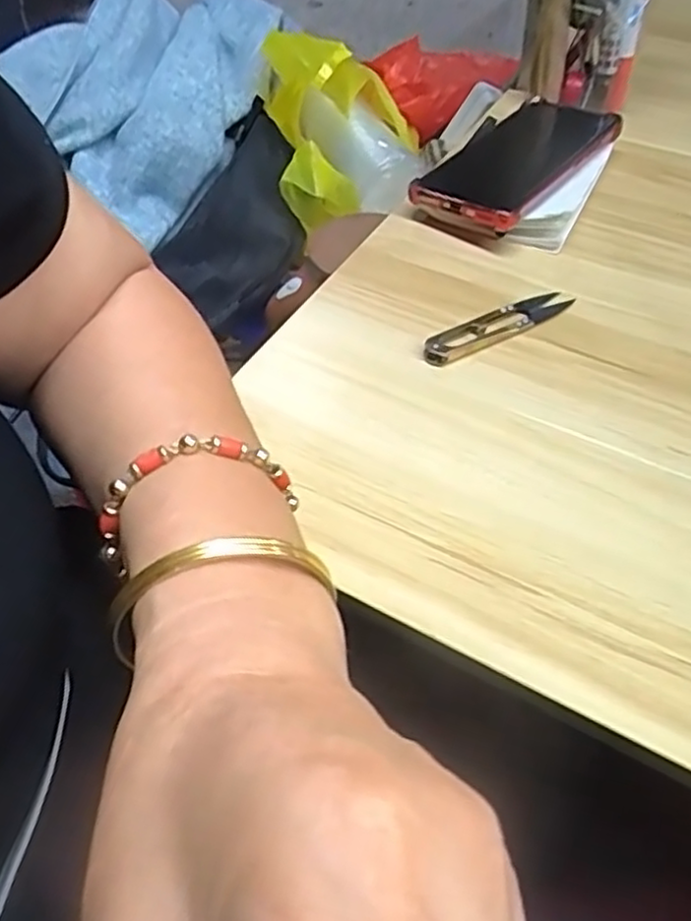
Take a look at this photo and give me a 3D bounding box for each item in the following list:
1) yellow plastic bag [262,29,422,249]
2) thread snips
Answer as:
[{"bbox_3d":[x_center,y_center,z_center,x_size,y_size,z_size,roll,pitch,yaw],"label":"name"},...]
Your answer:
[{"bbox_3d":[-0.002,-0.298,0.617,0.138,0.130,0.165,-1,52,0],"label":"yellow plastic bag"},{"bbox_3d":[0.090,-0.080,0.414,0.102,0.007,0.023,-26,56,-18],"label":"thread snips"}]

